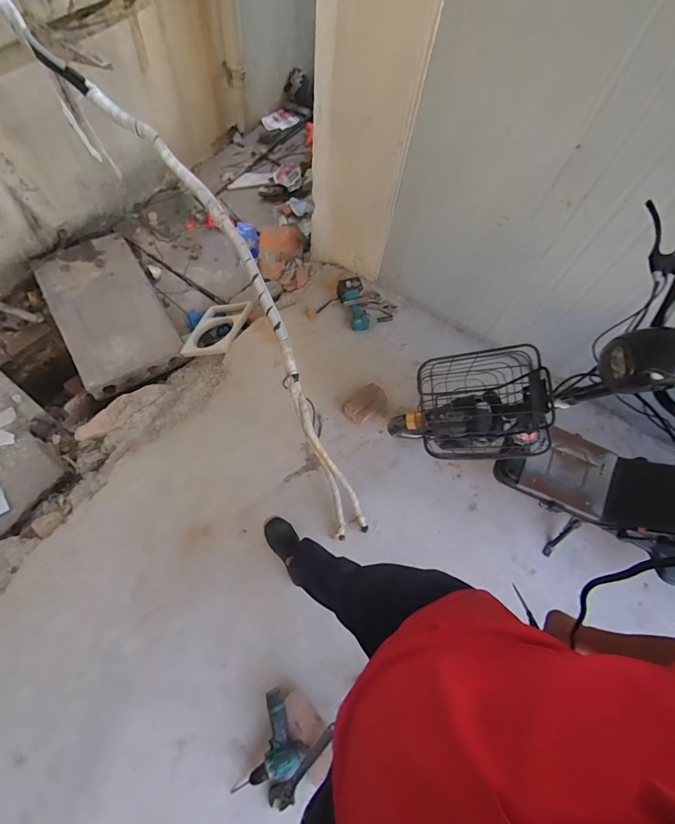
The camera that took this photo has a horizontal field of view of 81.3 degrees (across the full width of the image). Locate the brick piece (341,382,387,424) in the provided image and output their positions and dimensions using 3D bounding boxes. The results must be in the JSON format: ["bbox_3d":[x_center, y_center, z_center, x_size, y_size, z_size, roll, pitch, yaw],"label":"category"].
[{"bbox_3d":[0.117,-0.032,1.686,0.203,0.051,0.121,-40,75,-20],"label":"brick piece"}]

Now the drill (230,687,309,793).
[{"bbox_3d":[-0.239,1.001,1.180,0.245,0.115,0.201,-28,71,-17],"label":"drill"}]

